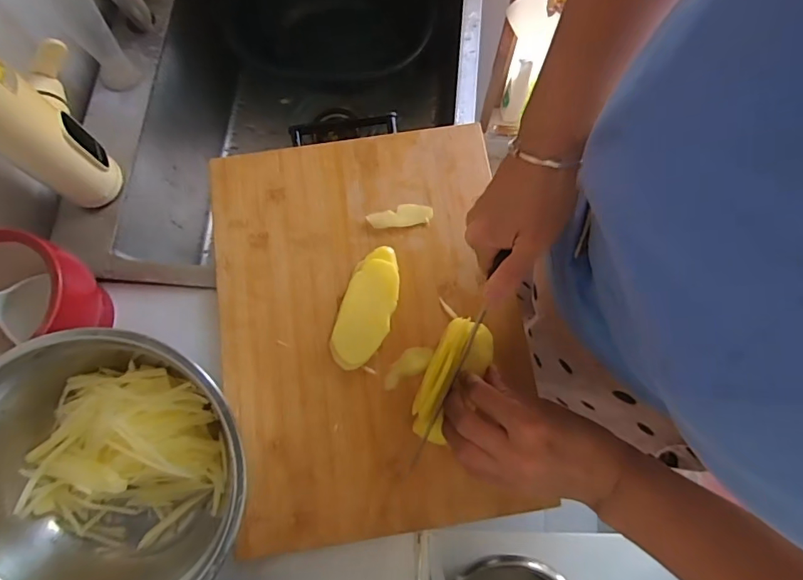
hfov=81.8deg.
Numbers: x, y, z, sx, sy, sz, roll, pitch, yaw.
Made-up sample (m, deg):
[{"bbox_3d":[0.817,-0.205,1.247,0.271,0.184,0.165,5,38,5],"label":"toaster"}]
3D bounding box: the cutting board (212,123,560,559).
[{"bbox_3d":[-0.033,0.026,0.449,0.286,0.024,0.385,-8,77,-1],"label":"cutting board"}]

